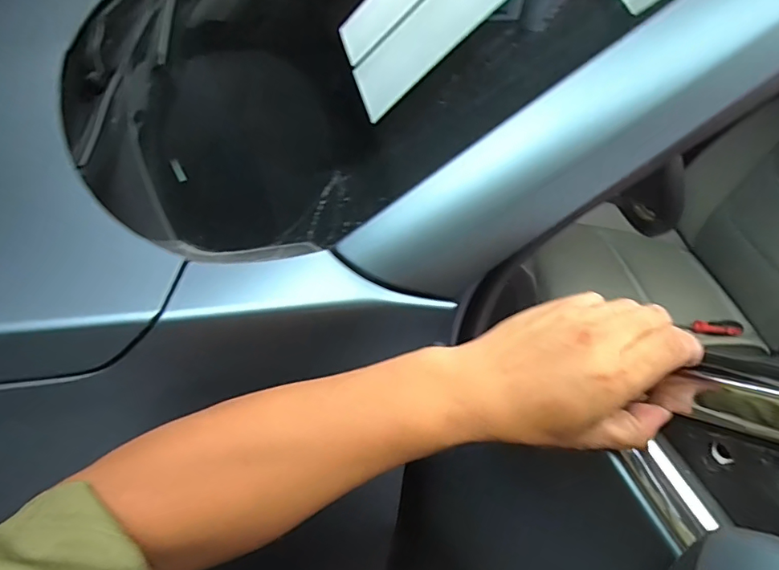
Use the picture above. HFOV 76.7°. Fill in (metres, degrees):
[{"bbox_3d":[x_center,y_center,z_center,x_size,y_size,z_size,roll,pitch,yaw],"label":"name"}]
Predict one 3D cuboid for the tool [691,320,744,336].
[{"bbox_3d":[0.680,0.088,1.020,0.095,0.017,0.031,4,46,-1],"label":"tool"}]

